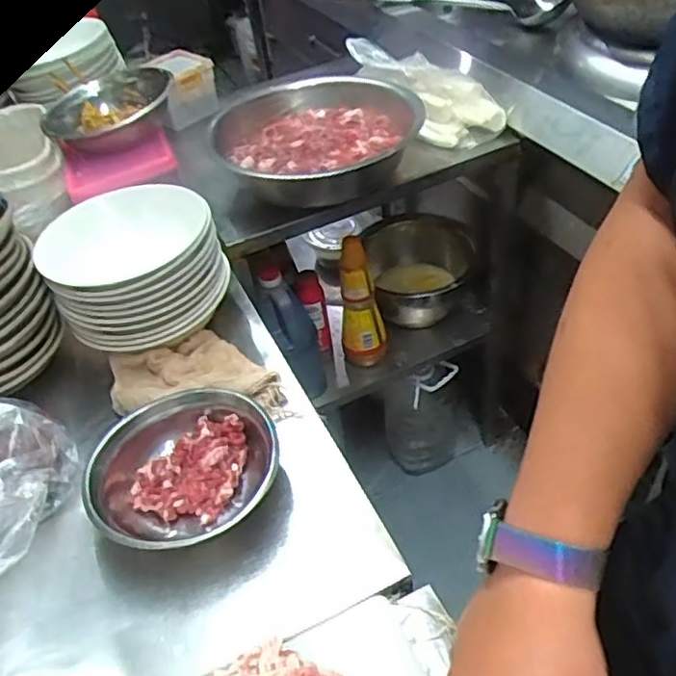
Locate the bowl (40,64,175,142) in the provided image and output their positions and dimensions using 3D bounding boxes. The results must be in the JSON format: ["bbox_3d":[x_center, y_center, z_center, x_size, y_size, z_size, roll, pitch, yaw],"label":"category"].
[{"bbox_3d":[-0.285,-0.291,0.789,0.157,0.038,0.144,-12,43,-5],"label":"bowl"}]

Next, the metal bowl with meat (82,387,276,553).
[{"bbox_3d":[-0.144,0.129,0.609,0.179,0.064,0.168,-34,49,-26],"label":"metal bowl with meat"}]

